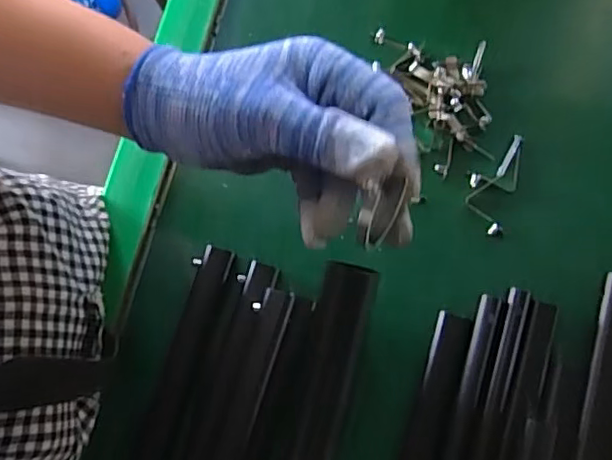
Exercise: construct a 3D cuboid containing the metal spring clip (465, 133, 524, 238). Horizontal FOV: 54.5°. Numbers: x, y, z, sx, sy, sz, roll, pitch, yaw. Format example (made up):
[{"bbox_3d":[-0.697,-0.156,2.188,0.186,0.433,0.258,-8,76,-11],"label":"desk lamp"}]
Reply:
[{"bbox_3d":[0.142,-0.037,0.448,0.033,0.014,0.076,21,78,6],"label":"metal spring clip"}]

